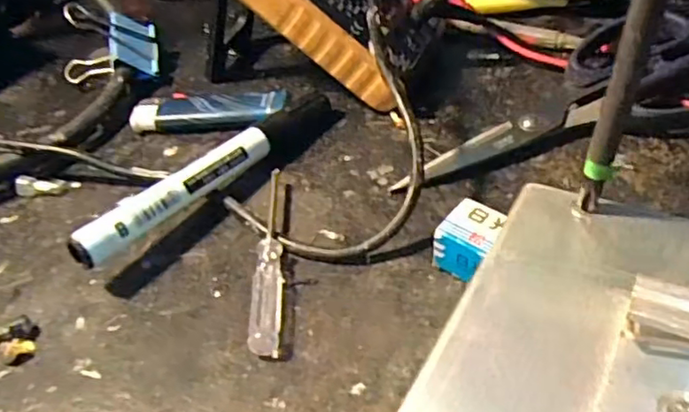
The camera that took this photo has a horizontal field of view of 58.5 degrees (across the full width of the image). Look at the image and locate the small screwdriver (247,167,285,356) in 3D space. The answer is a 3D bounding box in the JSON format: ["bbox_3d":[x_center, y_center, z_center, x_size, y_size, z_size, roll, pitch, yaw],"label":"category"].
[{"bbox_3d":[-0.030,0.018,0.243,0.010,0.009,0.090,-6,42,1],"label":"small screwdriver"}]

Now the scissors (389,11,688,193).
[{"bbox_3d":[0.101,-0.052,0.291,0.173,0.022,0.081,-16,43,-9],"label":"scissors"}]

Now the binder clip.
[{"bbox_3d":[-0.138,-0.091,0.357,0.054,0.039,0.045,-13,42,-6],"label":"binder clip"}]

